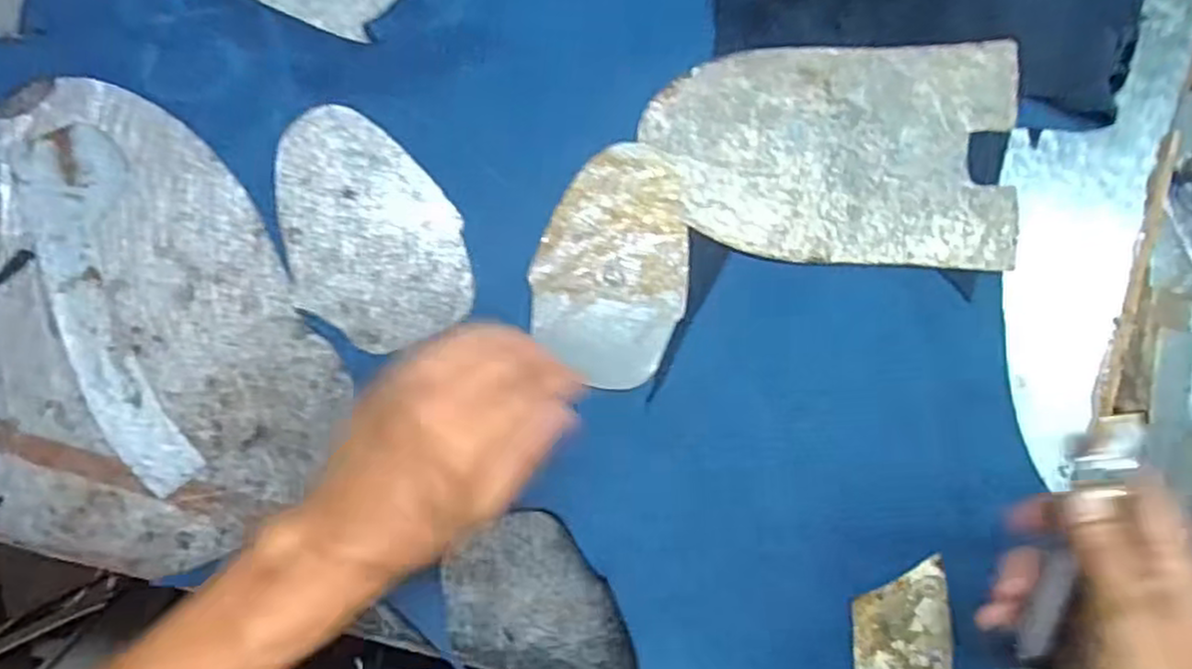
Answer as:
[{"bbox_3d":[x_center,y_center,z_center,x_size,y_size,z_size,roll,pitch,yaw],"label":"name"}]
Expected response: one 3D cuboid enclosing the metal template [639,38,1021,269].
[{"bbox_3d":[0.157,-0.117,0.476,0.243,0.005,0.141,-1,90,-8],"label":"metal template"}]

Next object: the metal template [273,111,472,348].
[{"bbox_3d":[-0.134,-0.064,0.444,0.102,0.004,0.142,-11,91,-8],"label":"metal template"}]

